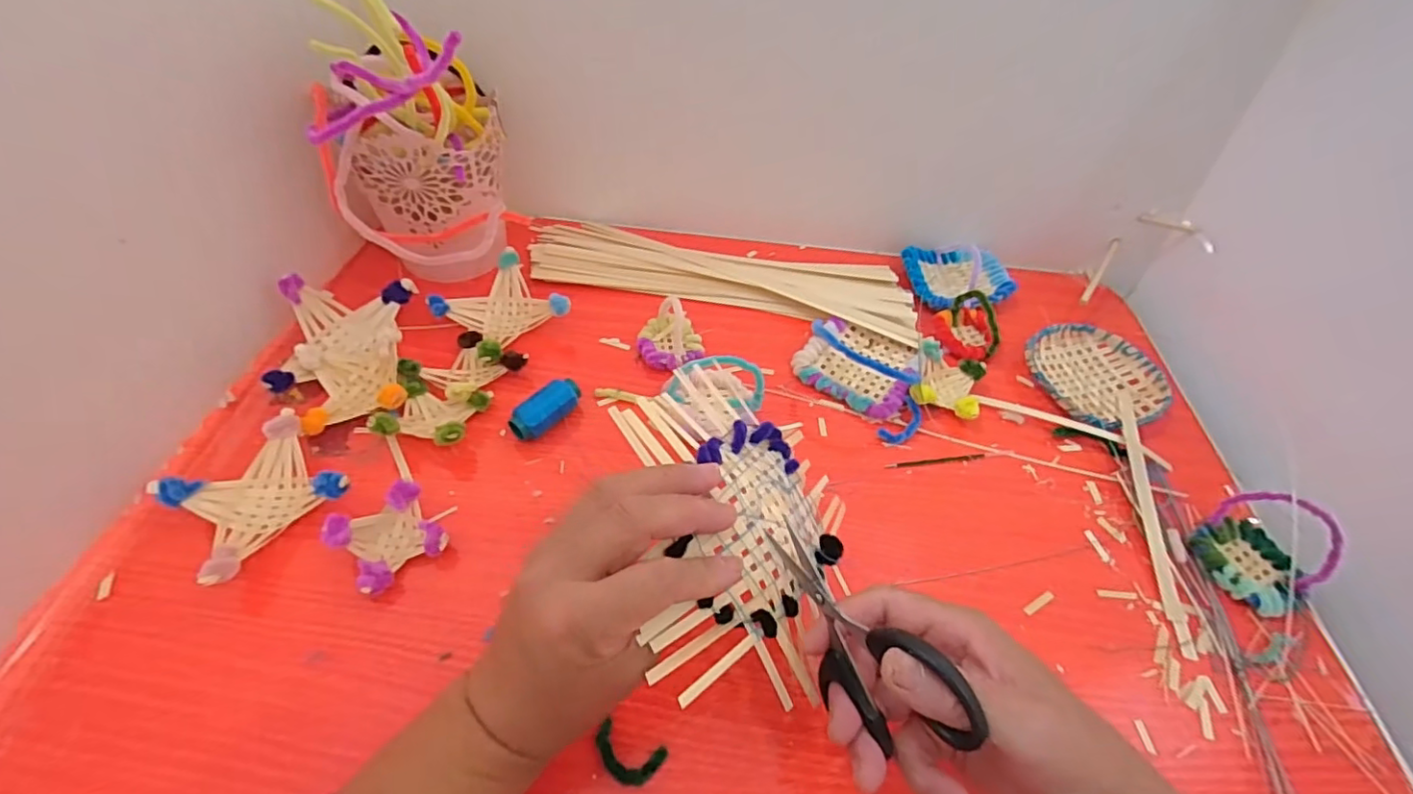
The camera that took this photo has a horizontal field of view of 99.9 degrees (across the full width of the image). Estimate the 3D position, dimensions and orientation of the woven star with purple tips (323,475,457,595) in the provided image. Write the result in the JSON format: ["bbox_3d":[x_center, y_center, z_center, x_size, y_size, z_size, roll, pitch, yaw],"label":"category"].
[{"bbox_3d":[-0.189,0.085,0.363,0.049,0.032,0.059,39,57,23],"label":"woven star with purple tips"}]

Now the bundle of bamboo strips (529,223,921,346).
[{"bbox_3d":[0.016,-0.120,0.561,0.356,0.013,0.102,12,51,4],"label":"bundle of bamboo strips"}]

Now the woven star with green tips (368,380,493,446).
[{"bbox_3d":[-0.194,0.012,0.423,0.060,0.029,0.055,7,51,0],"label":"woven star with green tips"}]

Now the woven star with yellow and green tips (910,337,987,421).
[{"bbox_3d":[0.195,-0.012,0.481,0.053,0.029,0.059,19,52,9],"label":"woven star with yellow and green tips"}]

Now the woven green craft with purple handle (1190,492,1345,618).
[{"bbox_3d":[0.374,0.097,0.390,0.064,0.059,0.066,-21,56,-21],"label":"woven green craft with purple handle"}]

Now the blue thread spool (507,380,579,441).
[{"bbox_3d":[-0.116,0.012,0.435,0.026,0.026,0.057,38,57,23],"label":"blue thread spool"}]

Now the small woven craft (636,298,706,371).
[{"bbox_3d":[-0.029,-0.052,0.489,0.053,0.035,0.055,-1,51,-6],"label":"small woven craft"}]

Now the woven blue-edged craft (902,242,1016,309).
[{"bbox_3d":[0.247,-0.125,0.574,0.106,0.031,0.082,-12,53,-15],"label":"woven blue-edged craft"}]

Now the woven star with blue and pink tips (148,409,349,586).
[{"bbox_3d":[-0.274,0.061,0.371,0.083,0.034,0.090,38,57,23],"label":"woven star with blue and pink tips"}]

